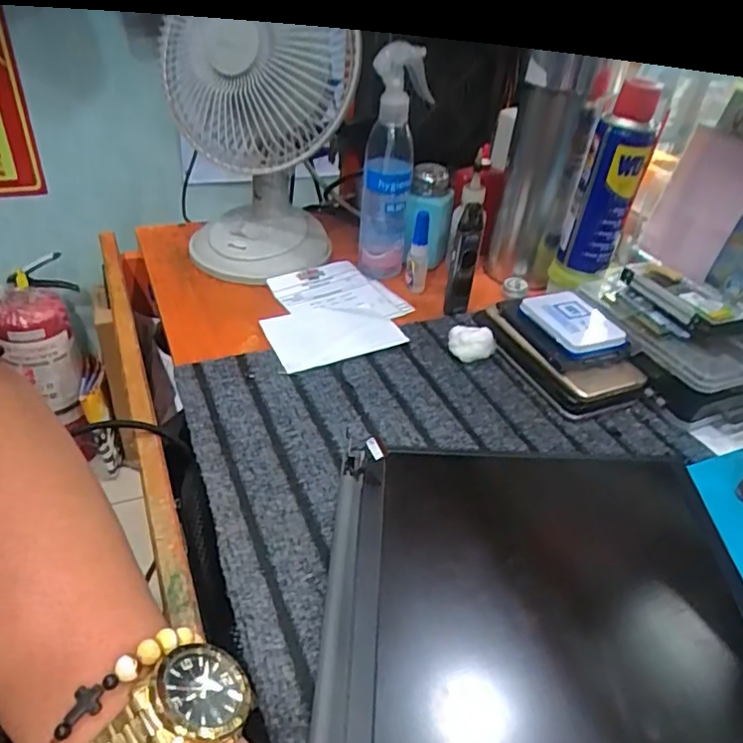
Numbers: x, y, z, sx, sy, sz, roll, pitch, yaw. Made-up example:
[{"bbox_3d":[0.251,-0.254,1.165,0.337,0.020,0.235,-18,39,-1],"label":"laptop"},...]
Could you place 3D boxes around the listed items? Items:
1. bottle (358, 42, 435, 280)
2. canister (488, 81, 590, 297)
[{"bbox_3d":[0.020,-0.197,0.589,0.059,0.214,0.049,4,38,-1],"label":"bottle"},{"bbox_3d":[0.162,-0.173,0.596,0.070,0.186,0.063,13,38,11],"label":"canister"}]

